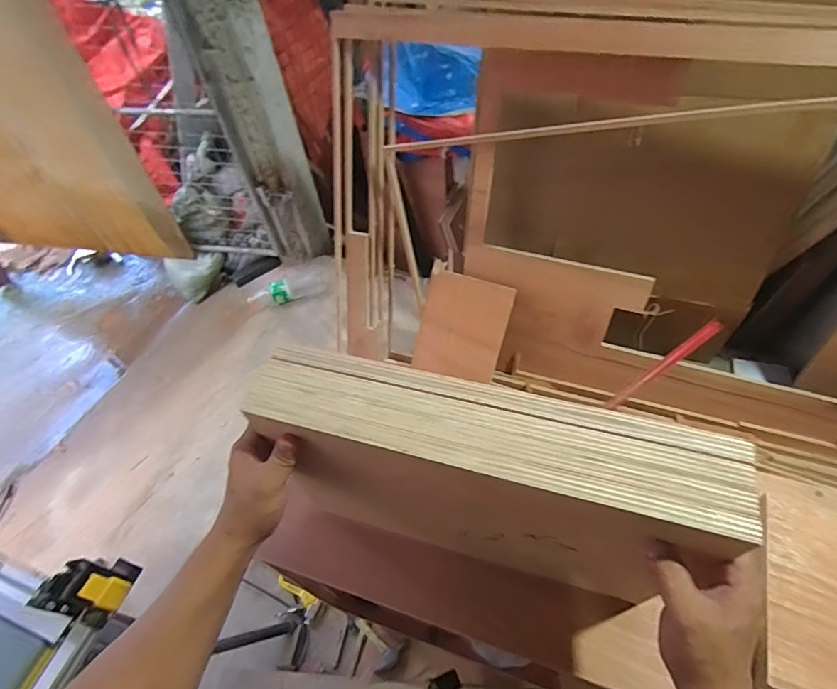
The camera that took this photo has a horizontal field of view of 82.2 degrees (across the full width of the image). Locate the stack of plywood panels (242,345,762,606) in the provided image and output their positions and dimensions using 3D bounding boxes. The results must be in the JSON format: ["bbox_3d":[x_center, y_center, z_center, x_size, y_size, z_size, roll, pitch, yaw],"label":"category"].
[{"bbox_3d":[0.058,0.140,0.490,0.395,0.251,0.085,10,56,13],"label":"stack of plywood panels"}]

